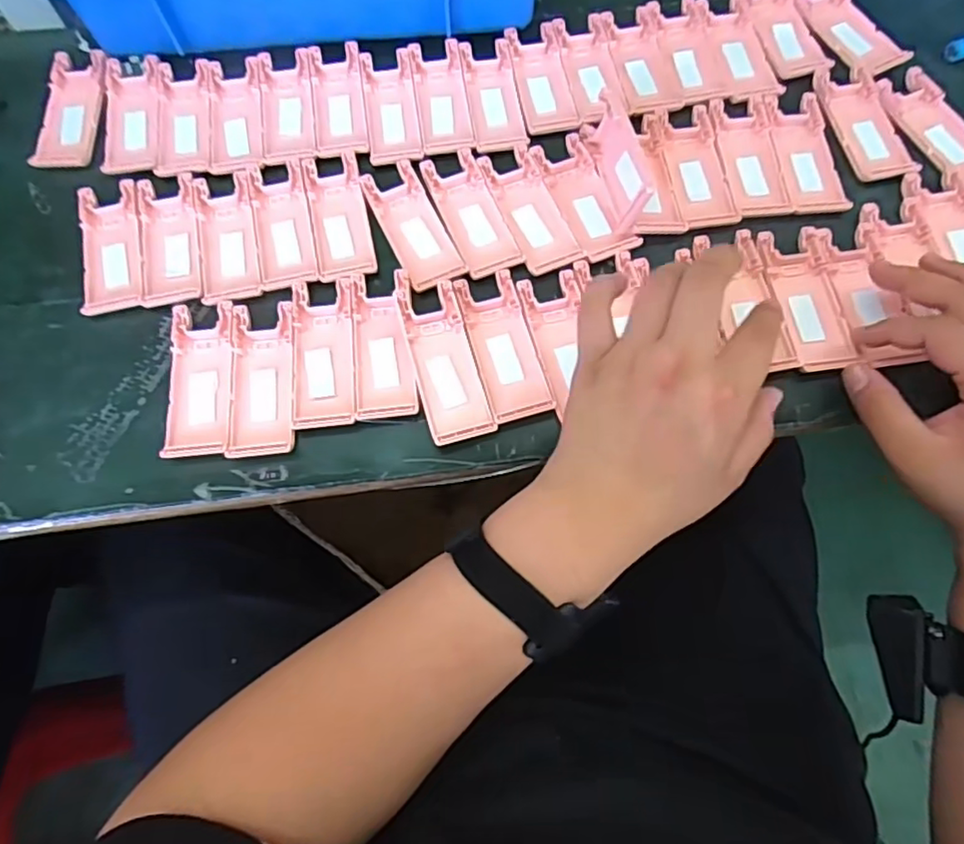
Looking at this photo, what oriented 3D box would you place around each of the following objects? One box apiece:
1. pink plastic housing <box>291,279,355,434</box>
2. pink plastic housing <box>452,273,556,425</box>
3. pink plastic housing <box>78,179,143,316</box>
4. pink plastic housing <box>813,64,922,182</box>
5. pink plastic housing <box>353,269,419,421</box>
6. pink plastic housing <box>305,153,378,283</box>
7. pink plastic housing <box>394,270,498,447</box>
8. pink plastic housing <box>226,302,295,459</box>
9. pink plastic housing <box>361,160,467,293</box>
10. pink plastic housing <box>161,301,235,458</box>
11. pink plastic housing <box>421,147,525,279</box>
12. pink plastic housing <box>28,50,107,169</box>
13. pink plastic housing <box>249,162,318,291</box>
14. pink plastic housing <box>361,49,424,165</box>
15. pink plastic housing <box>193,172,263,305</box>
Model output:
[{"bbox_3d":[-0.103,-0.046,0.413,0.039,0.010,0.104,-6,72,0],"label":"pink plastic housing"},{"bbox_3d":[0.014,-0.050,0.412,0.038,0.008,0.103,-16,72,-4],"label":"pink plastic housing"},{"bbox_3d":[-0.260,-0.123,0.445,0.038,0.009,0.103,-13,72,-3],"label":"pink plastic housing"},{"bbox_3d":[0.285,-0.223,0.471,0.046,0.009,0.104,-13,72,-3],"label":"pink plastic housing"},{"bbox_3d":[-0.064,-0.052,0.412,0.039,0.015,0.103,-6,72,0],"label":"pink plastic housing"},{"bbox_3d":[-0.101,-0.146,0.449,0.041,0.007,0.103,-11,72,-2],"label":"pink plastic housing"},{"bbox_3d":[-0.027,-0.047,0.408,0.039,0.015,0.123,-17,72,-4],"label":"pink plastic housing"},{"bbox_3d":[-0.142,-0.028,0.405,0.042,0.012,0.105,-7,72,-1],"label":"pink plastic housing"},{"bbox_3d":[-0.048,-0.138,0.447,0.039,0.007,0.104,-23,73,-6],"label":"pink plastic housing"},{"bbox_3d":[-0.181,-0.028,0.407,0.040,0.012,0.105,-7,72,-1],"label":"pink plastic housing"},{"bbox_3d":[-0.007,-0.148,0.451,0.041,0.007,0.104,-22,73,-5],"label":"pink plastic housing"},{"bbox_3d":[-0.315,-0.240,0.487,0.042,0.008,0.104,0,72,2],"label":"pink plastic housing"},{"bbox_3d":[-0.142,-0.139,0.448,0.039,0.008,0.101,-12,72,-2],"label":"pink plastic housing"},{"bbox_3d":[-0.069,-0.238,0.483,0.039,0.009,0.106,-8,72,-1],"label":"pink plastic housing"},{"bbox_3d":[-0.179,-0.130,0.443,0.040,0.009,0.105,-13,72,-3],"label":"pink plastic housing"}]

